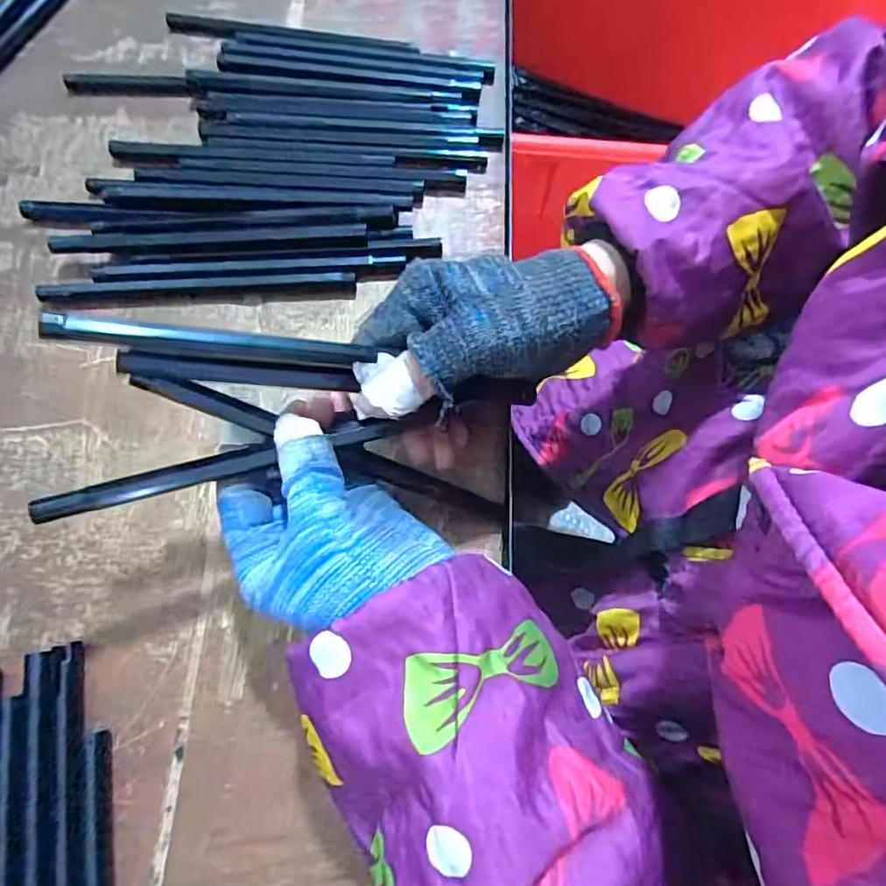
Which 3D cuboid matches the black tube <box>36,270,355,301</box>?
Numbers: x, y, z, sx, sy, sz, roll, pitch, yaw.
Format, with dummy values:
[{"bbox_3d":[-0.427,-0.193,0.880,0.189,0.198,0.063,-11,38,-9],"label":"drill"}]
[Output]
[{"bbox_3d":[-0.148,-0.095,0.345,0.186,0.009,0.010,-4,71,-3],"label":"black tube"}]

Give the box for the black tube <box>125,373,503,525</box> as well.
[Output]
[{"bbox_3d":[-0.047,0.007,0.273,0.187,0.015,0.013,23,69,-25],"label":"black tube"}]

